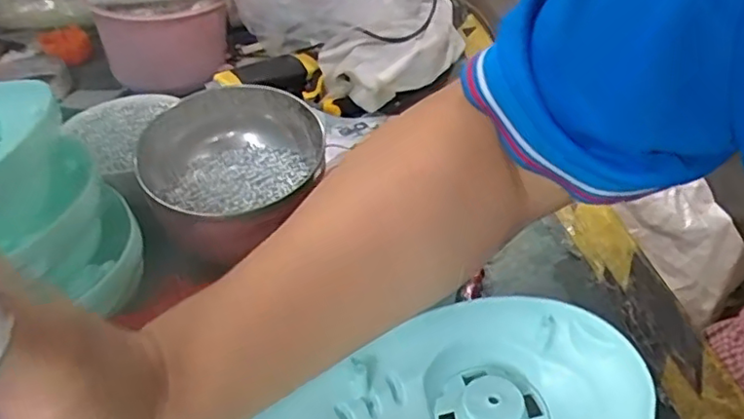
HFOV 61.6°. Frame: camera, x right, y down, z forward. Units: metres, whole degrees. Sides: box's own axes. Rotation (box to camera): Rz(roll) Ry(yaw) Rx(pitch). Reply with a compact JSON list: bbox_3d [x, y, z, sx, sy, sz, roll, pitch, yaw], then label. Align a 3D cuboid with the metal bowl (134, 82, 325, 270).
[{"bbox_3d":[-0.086,-0.028,0.410,0.119,0.061,0.119,-3,40,2],"label":"metal bowl"}]

